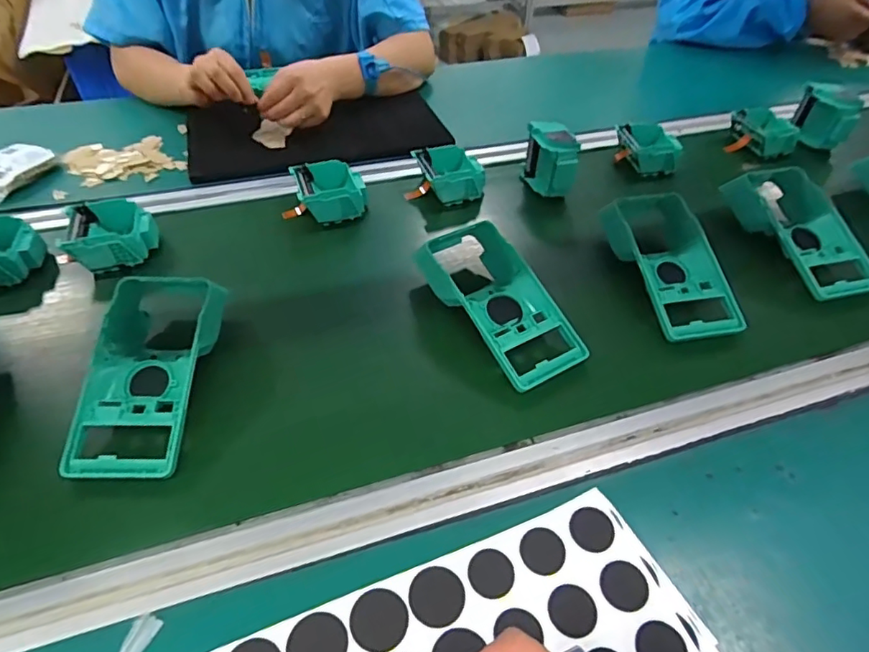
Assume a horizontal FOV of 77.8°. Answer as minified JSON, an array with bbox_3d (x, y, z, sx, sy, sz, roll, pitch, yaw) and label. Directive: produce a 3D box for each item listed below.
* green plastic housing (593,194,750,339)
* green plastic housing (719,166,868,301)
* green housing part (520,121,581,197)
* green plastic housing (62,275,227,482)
[{"bbox_3d":[0.245,-0.070,0.564,0.098,0.053,0.199,-9,57,-13],"label":"green plastic housing"},{"bbox_3d":[0.414,-0.116,0.606,0.087,0.050,0.193,-10,45,-11],"label":"green plastic housing"},{"bbox_3d":[0.141,-0.201,0.658,0.044,0.071,0.078,-7,45,-8],"label":"green housing part"},{"bbox_3d":[-0.232,0.025,0.436,0.084,0.048,0.181,0,44,0],"label":"green plastic housing"}]

